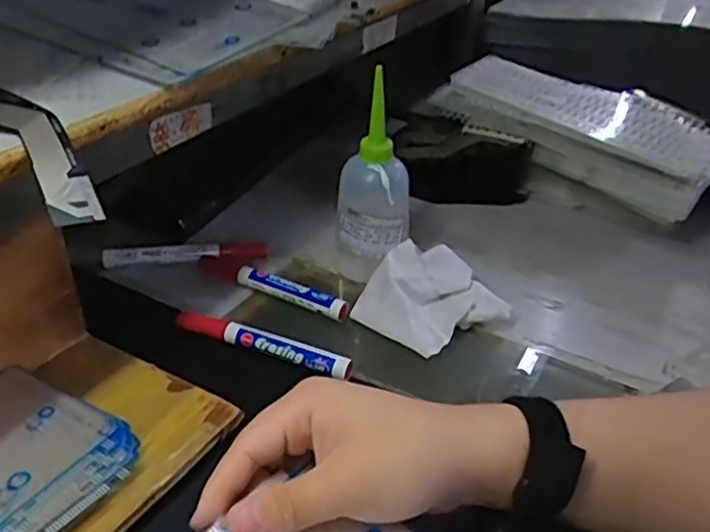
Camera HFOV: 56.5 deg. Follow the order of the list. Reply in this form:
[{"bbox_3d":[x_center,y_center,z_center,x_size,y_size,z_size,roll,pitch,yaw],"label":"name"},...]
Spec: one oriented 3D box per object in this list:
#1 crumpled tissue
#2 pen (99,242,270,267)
[{"bbox_3d":[0.068,0.023,0.534,0.099,0.031,0.108,28,39,28],"label":"crumpled tissue"},{"bbox_3d":[-0.148,-0.011,0.582,0.139,0.021,0.023,-3,35,-15],"label":"pen"}]

